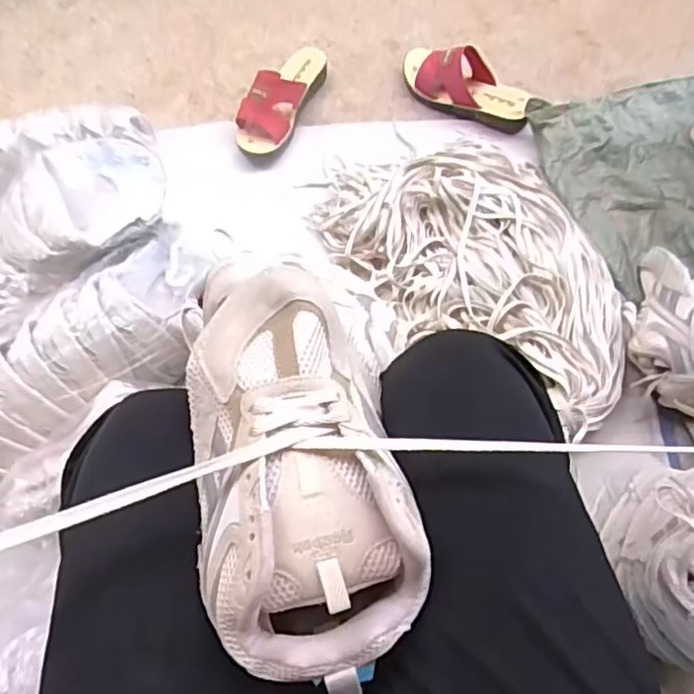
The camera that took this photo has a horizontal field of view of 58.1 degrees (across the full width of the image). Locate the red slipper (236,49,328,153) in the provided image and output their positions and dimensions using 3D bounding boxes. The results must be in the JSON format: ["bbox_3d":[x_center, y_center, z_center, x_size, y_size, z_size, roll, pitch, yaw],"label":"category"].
[{"bbox_3d":[-0.109,-0.407,1.008,0.086,0.071,0.220,21,75,10],"label":"red slipper"}]

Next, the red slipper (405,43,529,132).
[{"bbox_3d":[0.189,-0.421,1.005,0.229,0.084,0.082,30,77,13],"label":"red slipper"}]

